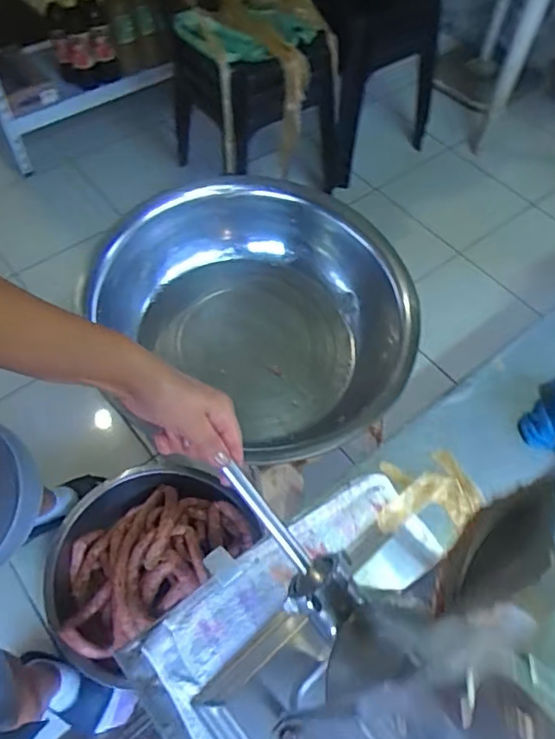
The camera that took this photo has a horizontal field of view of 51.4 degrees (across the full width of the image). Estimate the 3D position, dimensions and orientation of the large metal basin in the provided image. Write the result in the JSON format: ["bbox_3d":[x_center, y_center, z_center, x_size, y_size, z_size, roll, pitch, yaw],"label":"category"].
[{"bbox_3d":[-0.033,-0.100,1.123,0.569,0.222,0.539,1,57,-1],"label":"large metal basin"}]

